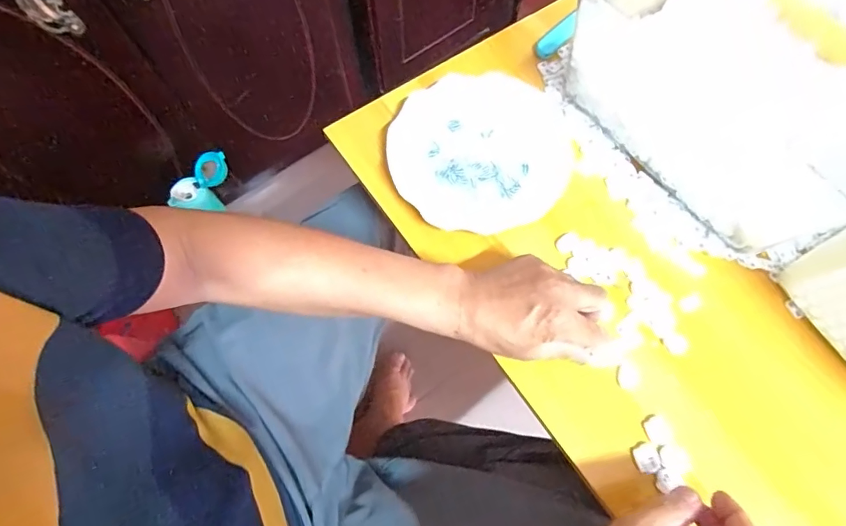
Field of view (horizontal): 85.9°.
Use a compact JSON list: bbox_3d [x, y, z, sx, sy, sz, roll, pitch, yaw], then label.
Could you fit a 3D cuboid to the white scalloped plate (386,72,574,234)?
[{"bbox_3d":[0.061,-0.118,0.476,0.186,0.018,0.174,-5,69,-2],"label":"white scalloped plate"}]

